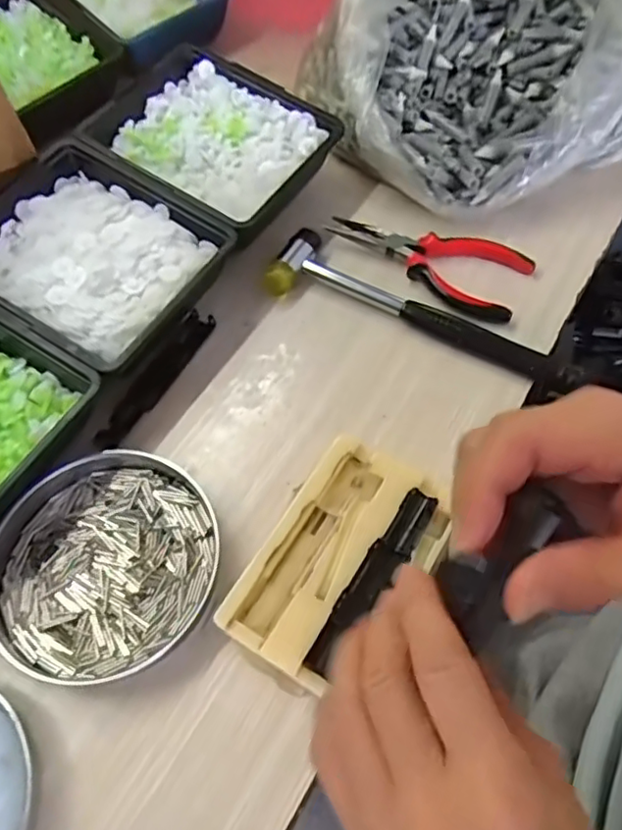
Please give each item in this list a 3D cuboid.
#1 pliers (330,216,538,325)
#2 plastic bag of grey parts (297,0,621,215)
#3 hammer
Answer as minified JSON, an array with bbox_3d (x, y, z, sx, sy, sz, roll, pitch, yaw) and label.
[{"bbox_3d":[0.087,-0.123,0.477,0.155,0.013,0.067,21,62,15],"label":"pliers"},{"bbox_3d":[0.143,-0.305,0.504,0.257,0.145,0.242,-35,63,-17],"label":"plastic bag of grey parts"},{"bbox_3d":[0.074,-0.077,0.447,0.225,0.025,0.054,26,64,18],"label":"hammer"}]

